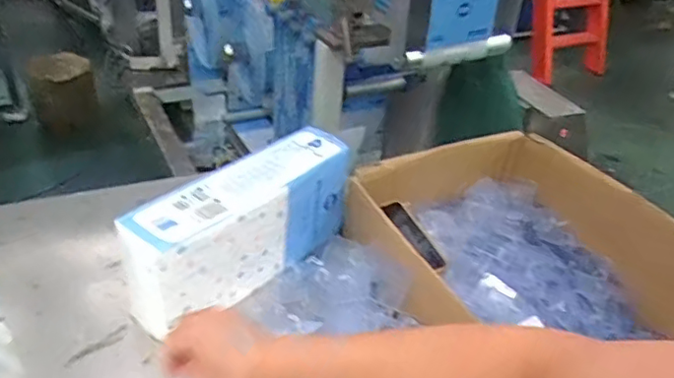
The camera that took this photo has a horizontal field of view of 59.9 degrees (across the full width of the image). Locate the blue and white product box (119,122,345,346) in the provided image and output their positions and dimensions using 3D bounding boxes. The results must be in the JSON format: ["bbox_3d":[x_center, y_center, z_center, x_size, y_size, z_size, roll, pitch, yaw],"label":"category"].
[{"bbox_3d":[-0.124,0.046,0.784,0.100,0.143,0.340,32,42,33],"label":"blue and white product box"}]

